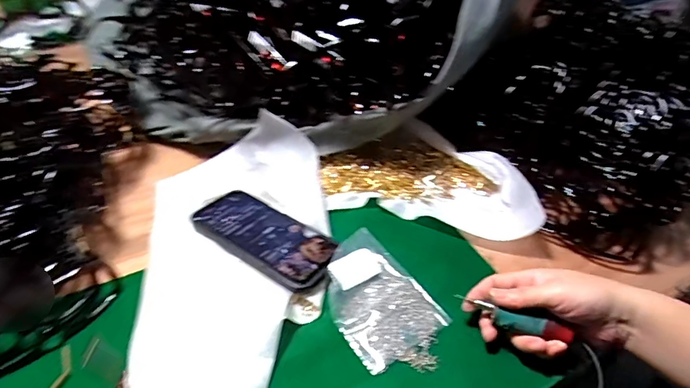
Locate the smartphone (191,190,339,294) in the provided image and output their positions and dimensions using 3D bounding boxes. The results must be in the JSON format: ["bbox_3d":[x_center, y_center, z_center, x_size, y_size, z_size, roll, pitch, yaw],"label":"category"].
[{"bbox_3d":[-0.085,0.041,0.475,0.166,0.018,0.079,27,48,24],"label":"smartphone"}]

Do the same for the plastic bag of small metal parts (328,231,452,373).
[{"bbox_3d":[0.033,0.102,0.430,0.093,0.017,0.146,-25,50,-27],"label":"plastic bag of small metal parts"}]

